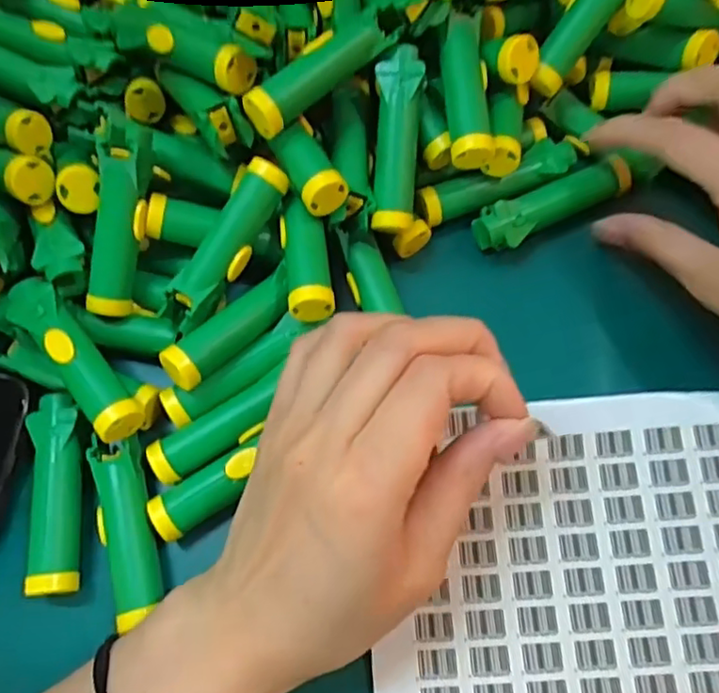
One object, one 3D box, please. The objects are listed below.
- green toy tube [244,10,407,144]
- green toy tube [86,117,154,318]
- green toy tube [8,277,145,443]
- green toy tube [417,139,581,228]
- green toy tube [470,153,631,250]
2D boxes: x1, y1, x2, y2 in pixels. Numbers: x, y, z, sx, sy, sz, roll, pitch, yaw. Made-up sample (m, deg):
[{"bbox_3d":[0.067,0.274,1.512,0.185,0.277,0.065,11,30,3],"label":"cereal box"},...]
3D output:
[{"bbox_3d":[-0.016,-0.119,0.269,0.076,0.016,0.016,-40,72,-14],"label":"green toy tube"},{"bbox_3d":[-0.104,-0.054,0.271,0.021,0.017,0.083,12,102,6],"label":"green toy tube"},{"bbox_3d":[-0.121,0.004,0.266,0.019,0.027,0.084,-39,72,-14],"label":"green toy tube"},{"bbox_3d":[0.068,-0.080,0.311,0.080,0.020,0.018,-21,69,-8],"label":"green toy tube"},{"bbox_3d":[0.094,-0.069,0.303,0.080,0.019,0.022,-24,69,-9],"label":"green toy tube"}]

